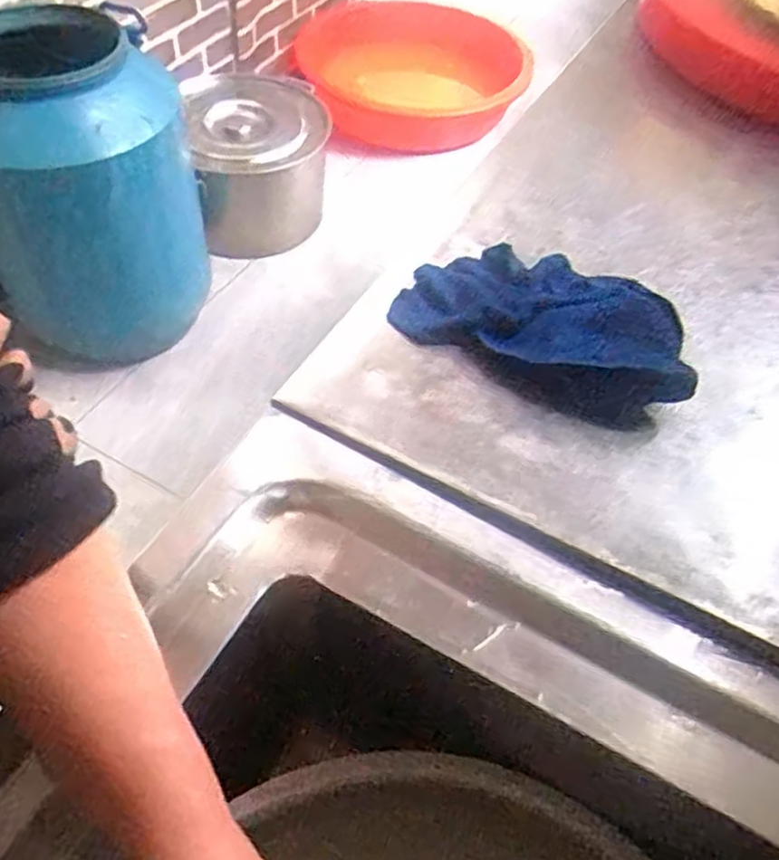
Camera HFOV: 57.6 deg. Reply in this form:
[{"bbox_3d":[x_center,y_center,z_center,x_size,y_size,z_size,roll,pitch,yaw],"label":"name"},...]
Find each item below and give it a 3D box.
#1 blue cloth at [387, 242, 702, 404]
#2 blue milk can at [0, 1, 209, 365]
[{"bbox_3d":[0.100,-0.074,0.459,0.191,0.037,0.104,19,56,12],"label":"blue cloth"},{"bbox_3d":[-0.543,-0.429,1.302,0.361,0.497,0.362,2,54,-3],"label":"blue milk can"}]

